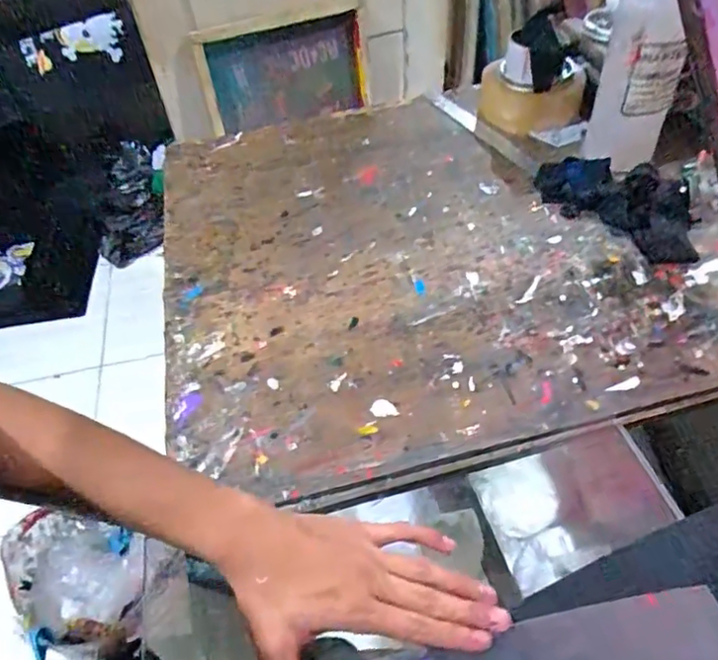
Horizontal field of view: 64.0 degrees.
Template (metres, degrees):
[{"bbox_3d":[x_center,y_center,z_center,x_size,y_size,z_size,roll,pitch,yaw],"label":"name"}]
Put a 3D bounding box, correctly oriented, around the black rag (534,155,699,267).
[{"bbox_3d":[0.295,-0.153,0.660,0.096,0.041,0.198,-29,51,-19],"label":"black rag"}]

